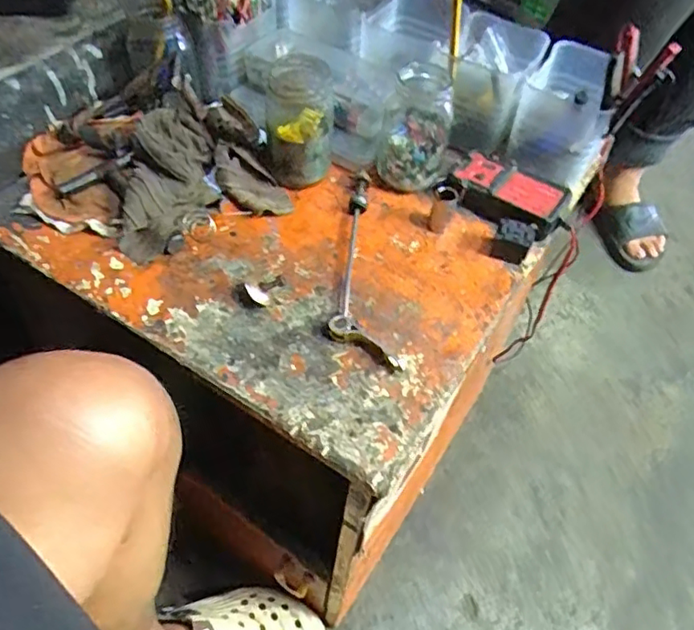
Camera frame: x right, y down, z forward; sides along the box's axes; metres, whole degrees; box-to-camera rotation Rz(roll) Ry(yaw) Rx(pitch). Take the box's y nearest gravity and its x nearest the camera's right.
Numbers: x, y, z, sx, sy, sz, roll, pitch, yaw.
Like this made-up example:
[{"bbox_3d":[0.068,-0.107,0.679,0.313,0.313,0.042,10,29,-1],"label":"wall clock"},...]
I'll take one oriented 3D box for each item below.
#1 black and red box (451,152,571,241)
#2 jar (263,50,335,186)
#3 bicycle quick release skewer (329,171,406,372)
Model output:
[{"bbox_3d":[0.150,-0.110,0.572,0.104,0.033,0.060,27,54,17],"label":"black and red box"},{"bbox_3d":[-0.045,-0.180,0.558,0.062,0.099,0.065,2,51,-2],"label":"jar"},{"bbox_3d":[0.005,-0.044,0.515,0.052,0.021,0.211,-3,51,-7],"label":"bicycle quick release skewer"}]

